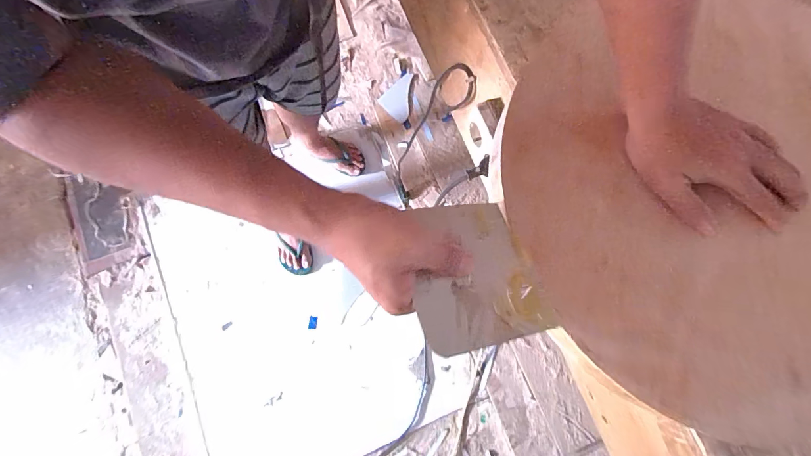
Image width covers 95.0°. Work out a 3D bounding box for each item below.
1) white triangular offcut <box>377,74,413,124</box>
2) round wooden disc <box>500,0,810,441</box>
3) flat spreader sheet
[{"bbox_3d":[-0.006,-0.462,1.313,0.121,0.008,0.157,42,80,7],"label":"white triangular offcut"},{"bbox_3d":[0.342,-0.042,0.386,0.481,0.034,0.445,0,78,-2],"label":"round wooden disc"},{"bbox_3d":[0.058,0.035,0.318,0.124,0.007,0.127,-5,59,-27],"label":"flat spreader sheet"}]

